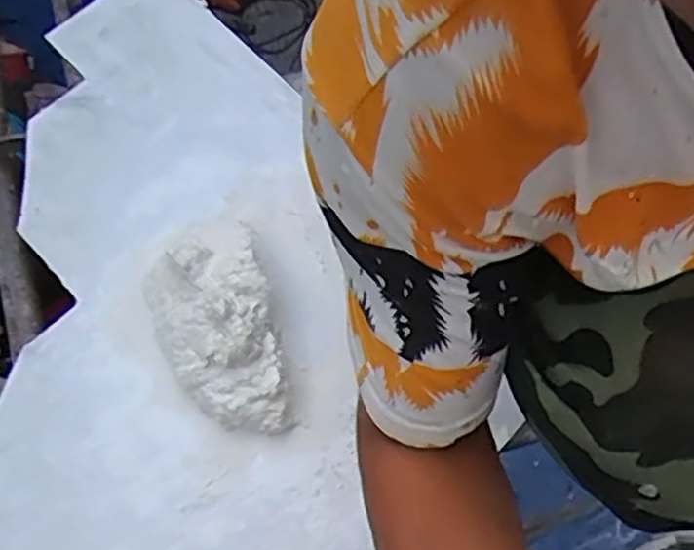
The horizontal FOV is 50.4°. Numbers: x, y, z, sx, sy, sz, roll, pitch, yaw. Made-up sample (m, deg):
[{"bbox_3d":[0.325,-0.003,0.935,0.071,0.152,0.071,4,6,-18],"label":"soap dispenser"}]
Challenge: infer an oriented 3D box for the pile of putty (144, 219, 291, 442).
[{"bbox_3d":[-0.108,0.041,0.607,0.099,0.046,0.190,-18,72,-5],"label":"pile of putty"}]

